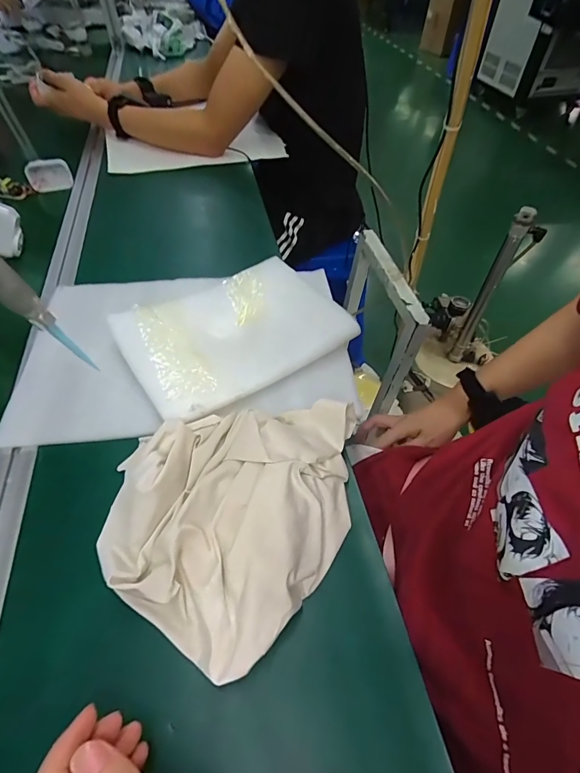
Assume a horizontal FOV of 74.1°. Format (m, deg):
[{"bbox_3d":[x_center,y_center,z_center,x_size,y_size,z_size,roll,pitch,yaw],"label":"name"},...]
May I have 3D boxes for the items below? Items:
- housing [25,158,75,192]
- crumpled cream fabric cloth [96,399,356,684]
[{"bbox_3d":[-0.447,-0.393,0.715,0.084,0.048,0.020,-5,52,-4],"label":"housing"},{"bbox_3d":[-0.040,0.088,0.327,0.176,0.053,0.234,22,55,17],"label":"crumpled cream fabric cloth"}]

